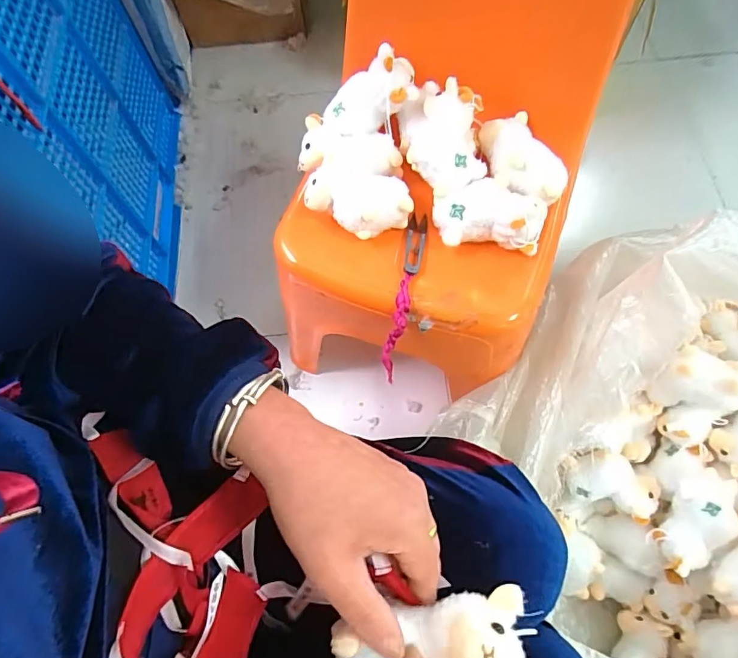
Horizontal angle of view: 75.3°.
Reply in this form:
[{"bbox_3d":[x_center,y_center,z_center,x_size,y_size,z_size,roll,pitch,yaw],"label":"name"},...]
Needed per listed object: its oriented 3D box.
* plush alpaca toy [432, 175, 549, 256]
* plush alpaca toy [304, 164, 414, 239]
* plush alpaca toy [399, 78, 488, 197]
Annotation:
[{"bbox_3d":[0.137,-0.133,0.555,0.124,0.058,0.069,12,68,8],"label":"plush alpaca toy"},{"bbox_3d":[-0.011,-0.148,0.560,0.118,0.045,0.069,1,67,4],"label":"plush alpaca toy"},{"bbox_3d":[0.088,-0.227,0.568,0.092,0.071,0.136,-7,67,0],"label":"plush alpaca toy"}]

